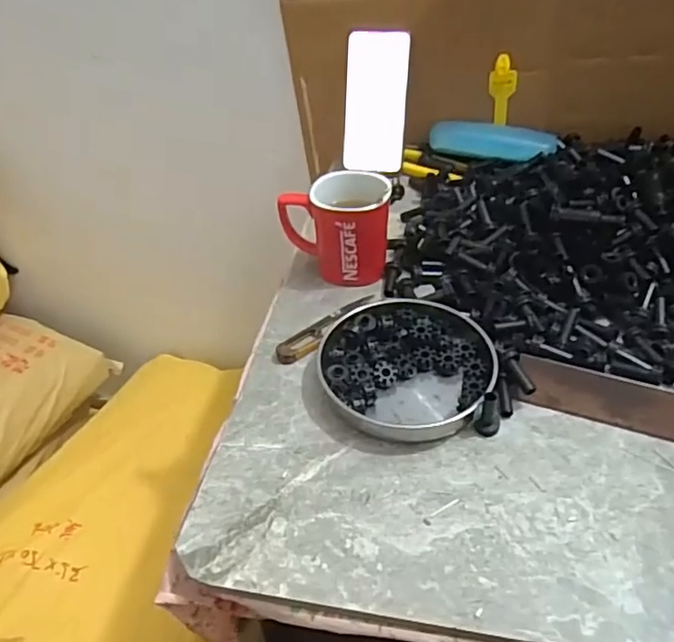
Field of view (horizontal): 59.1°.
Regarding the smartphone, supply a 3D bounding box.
[{"bbox_3d":[0.047,-0.265,0.722,0.077,0.158,0.007,6,15,13],"label":"smartphone"}]

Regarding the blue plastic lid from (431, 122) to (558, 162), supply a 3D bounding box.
[{"bbox_3d":[0.188,-0.219,0.726,0.149,0.022,0.062,17,46,21],"label":"blue plastic lid"}]

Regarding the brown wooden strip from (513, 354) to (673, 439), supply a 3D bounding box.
[{"bbox_3d":[0.226,0.064,0.440,0.177,0.035,0.014,14,2,20],"label":"brown wooden strip"}]

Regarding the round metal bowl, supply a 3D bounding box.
[{"bbox_3d":[0.056,0.035,0.483,0.133,0.026,0.124,-2,42,2],"label":"round metal bowl"}]

